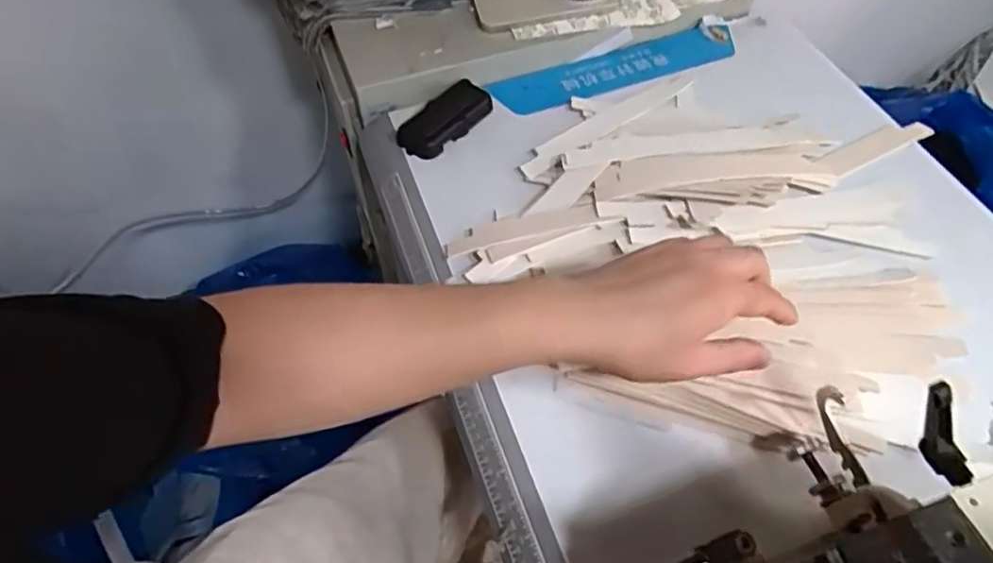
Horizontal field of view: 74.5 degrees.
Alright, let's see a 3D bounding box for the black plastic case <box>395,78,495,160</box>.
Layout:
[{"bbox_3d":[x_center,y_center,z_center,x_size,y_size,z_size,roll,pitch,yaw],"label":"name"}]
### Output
[{"bbox_3d":[-0.056,-0.174,0.693,0.056,0.017,0.110,33,62,23],"label":"black plastic case"}]

